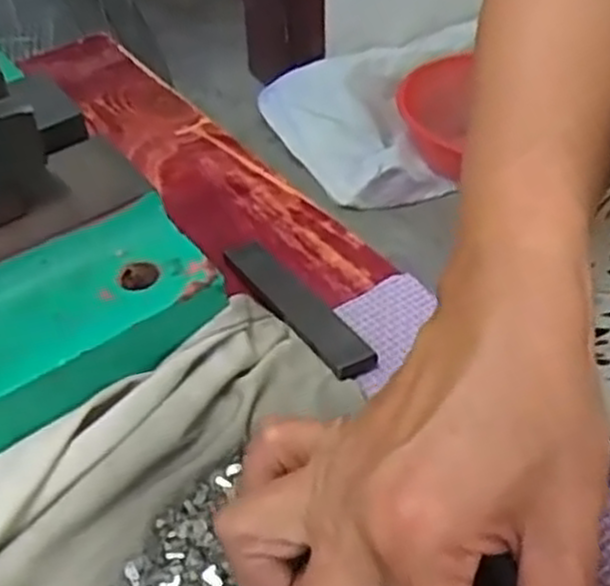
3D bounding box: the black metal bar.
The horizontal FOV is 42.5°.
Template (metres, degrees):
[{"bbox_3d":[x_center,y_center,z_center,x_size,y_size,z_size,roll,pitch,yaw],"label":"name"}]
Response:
[{"bbox_3d":[-0.005,0.002,0.339,0.022,0.008,0.100,-25,46,-21],"label":"black metal bar"}]

